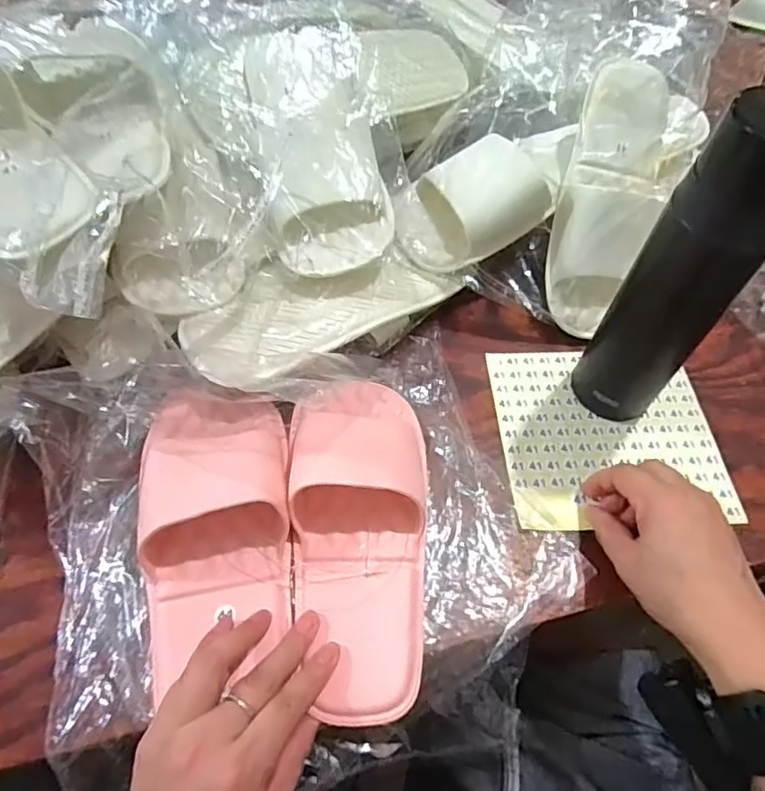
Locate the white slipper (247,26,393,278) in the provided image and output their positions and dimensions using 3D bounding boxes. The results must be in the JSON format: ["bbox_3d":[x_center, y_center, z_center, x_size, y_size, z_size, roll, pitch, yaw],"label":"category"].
[{"bbox_3d":[-0.049,-0.204,0.457,0.108,0.067,0.227,-8,75,-14],"label":"white slipper"}]

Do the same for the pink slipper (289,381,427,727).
[{"bbox_3d":[-0.013,0.083,0.372,0.091,0.051,0.225,-2,63,-5],"label":"pink slipper"}]

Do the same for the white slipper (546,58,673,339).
[{"bbox_3d":[0.195,-0.168,0.477,0.083,0.075,0.231,15,84,4],"label":"white slipper"}]

